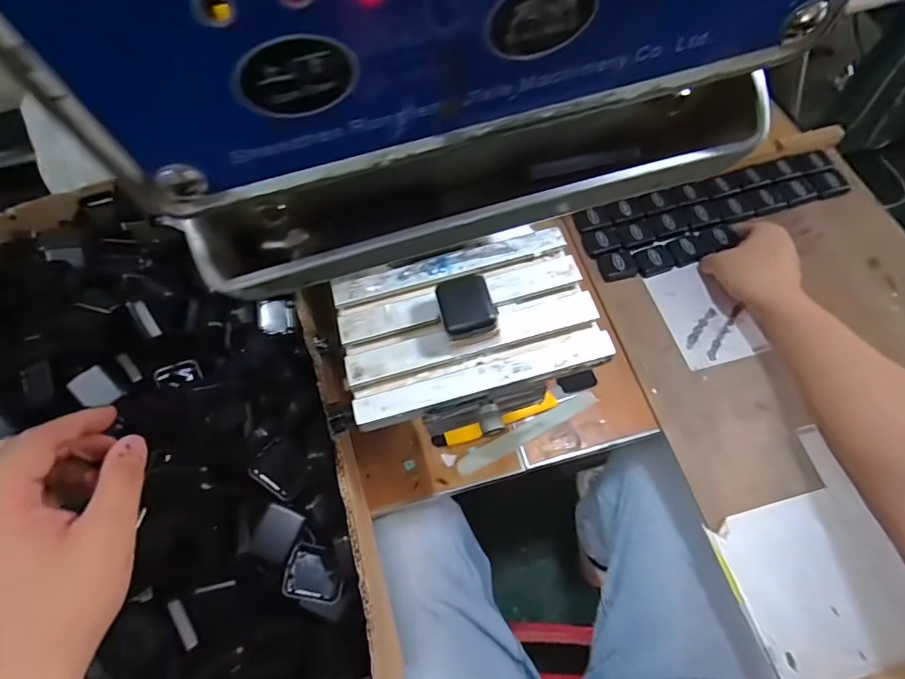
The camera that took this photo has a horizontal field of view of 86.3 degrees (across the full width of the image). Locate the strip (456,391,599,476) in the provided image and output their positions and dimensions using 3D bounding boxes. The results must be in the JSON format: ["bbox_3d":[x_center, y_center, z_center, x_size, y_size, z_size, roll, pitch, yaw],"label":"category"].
[{"bbox_3d":[0.086,0.105,0.550,0.177,0.009,0.021,-26,66,-9],"label":"strip"}]

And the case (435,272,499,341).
[{"bbox_3d":[0.010,-0.025,0.343,0.037,0.007,0.046,-15,65,-3],"label":"case"}]

